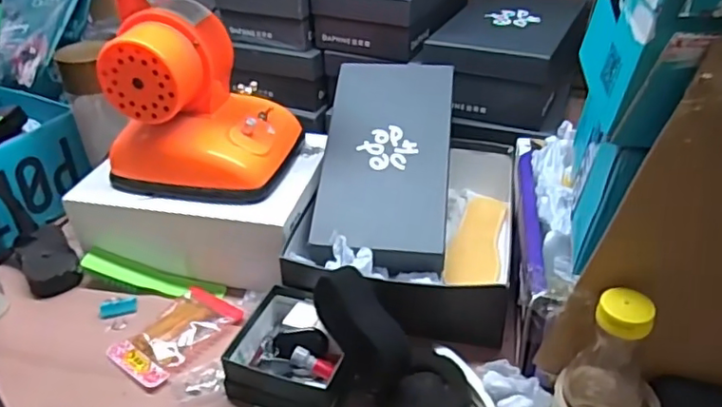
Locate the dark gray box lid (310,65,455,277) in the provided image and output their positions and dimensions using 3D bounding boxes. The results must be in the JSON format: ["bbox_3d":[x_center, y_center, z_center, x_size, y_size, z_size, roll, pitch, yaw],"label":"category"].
[{"bbox_3d":[0.033,-0.058,0.761,0.159,0.037,0.295,3,61,7],"label":"dark gray box lid"}]

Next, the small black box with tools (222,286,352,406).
[{"bbox_3d":[-0.062,0.158,0.640,0.135,0.050,0.135,11,36,17],"label":"small black box with tools"}]

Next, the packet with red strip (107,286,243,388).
[{"bbox_3d":[-0.215,0.151,0.705,0.085,0.010,0.137,24,42,33],"label":"packet with red strip"}]

